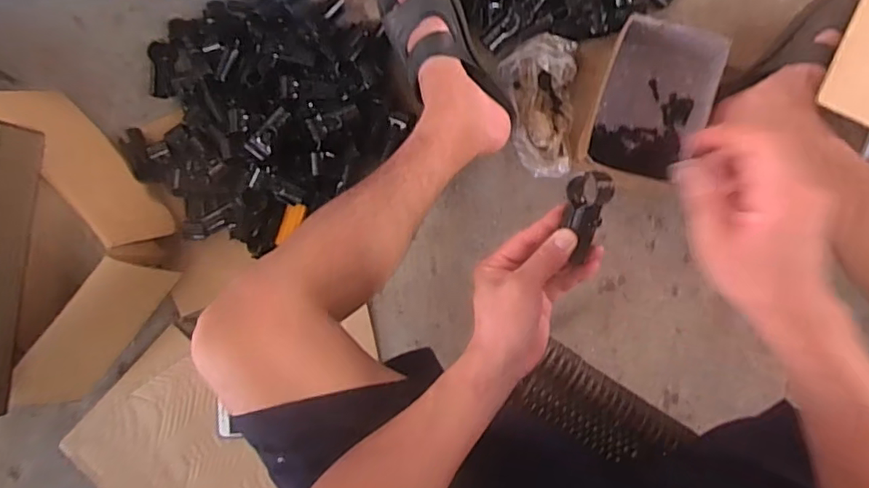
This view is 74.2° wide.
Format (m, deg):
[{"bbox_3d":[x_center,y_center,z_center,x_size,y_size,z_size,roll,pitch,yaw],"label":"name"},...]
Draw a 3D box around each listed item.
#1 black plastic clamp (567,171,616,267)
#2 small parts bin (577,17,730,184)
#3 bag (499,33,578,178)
[{"bbox_3d":[0.134,-0.024,0.511,0.037,0.025,0.080,8,106,6],"label":"black plastic clamp"},{"bbox_3d":[0.290,-0.189,0.776,0.138,0.100,0.178,15,90,6],"label":"small parts bin"},{"bbox_3d":[0.145,-0.196,0.817,0.100,0.036,0.195,5,89,6],"label":"bag"}]

